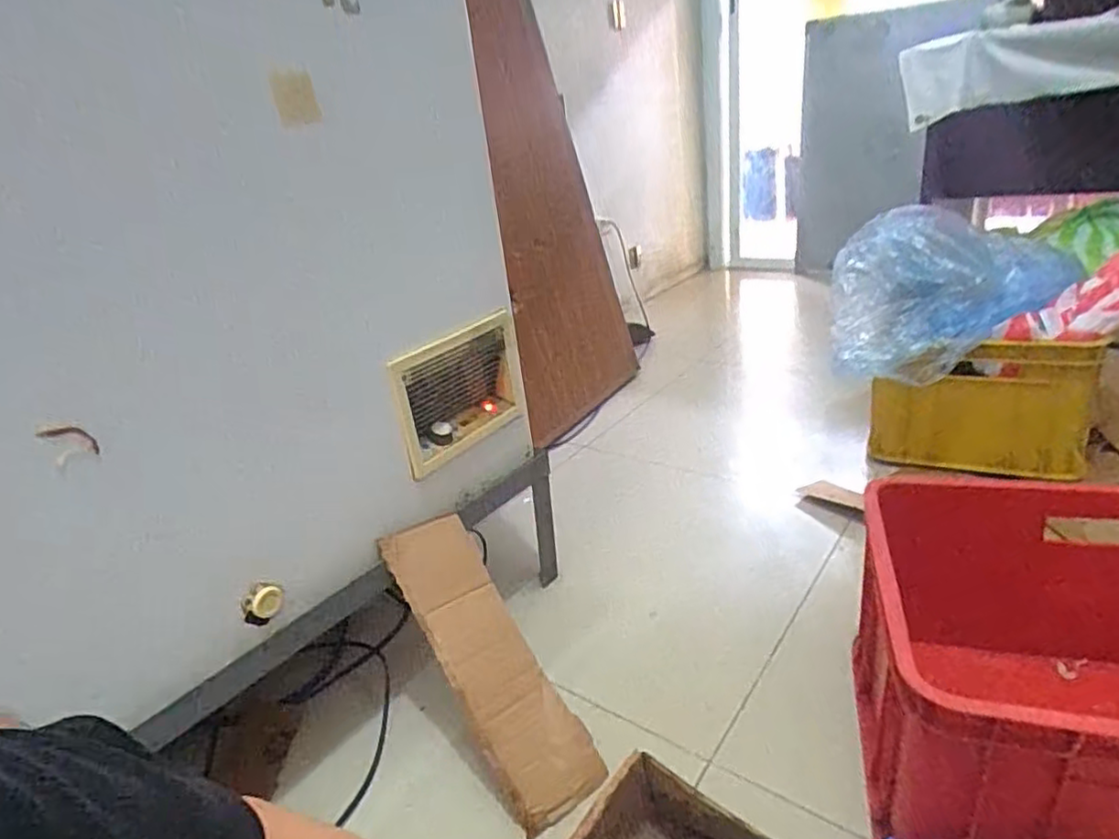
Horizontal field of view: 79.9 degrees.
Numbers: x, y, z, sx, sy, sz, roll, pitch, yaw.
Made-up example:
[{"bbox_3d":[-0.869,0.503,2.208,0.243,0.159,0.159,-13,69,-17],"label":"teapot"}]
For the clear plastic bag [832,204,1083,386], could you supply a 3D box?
[{"bbox_3d":[0.719,-0.224,1.209,0.413,0.249,0.258,2,26,19],"label":"clear plastic bag"}]

